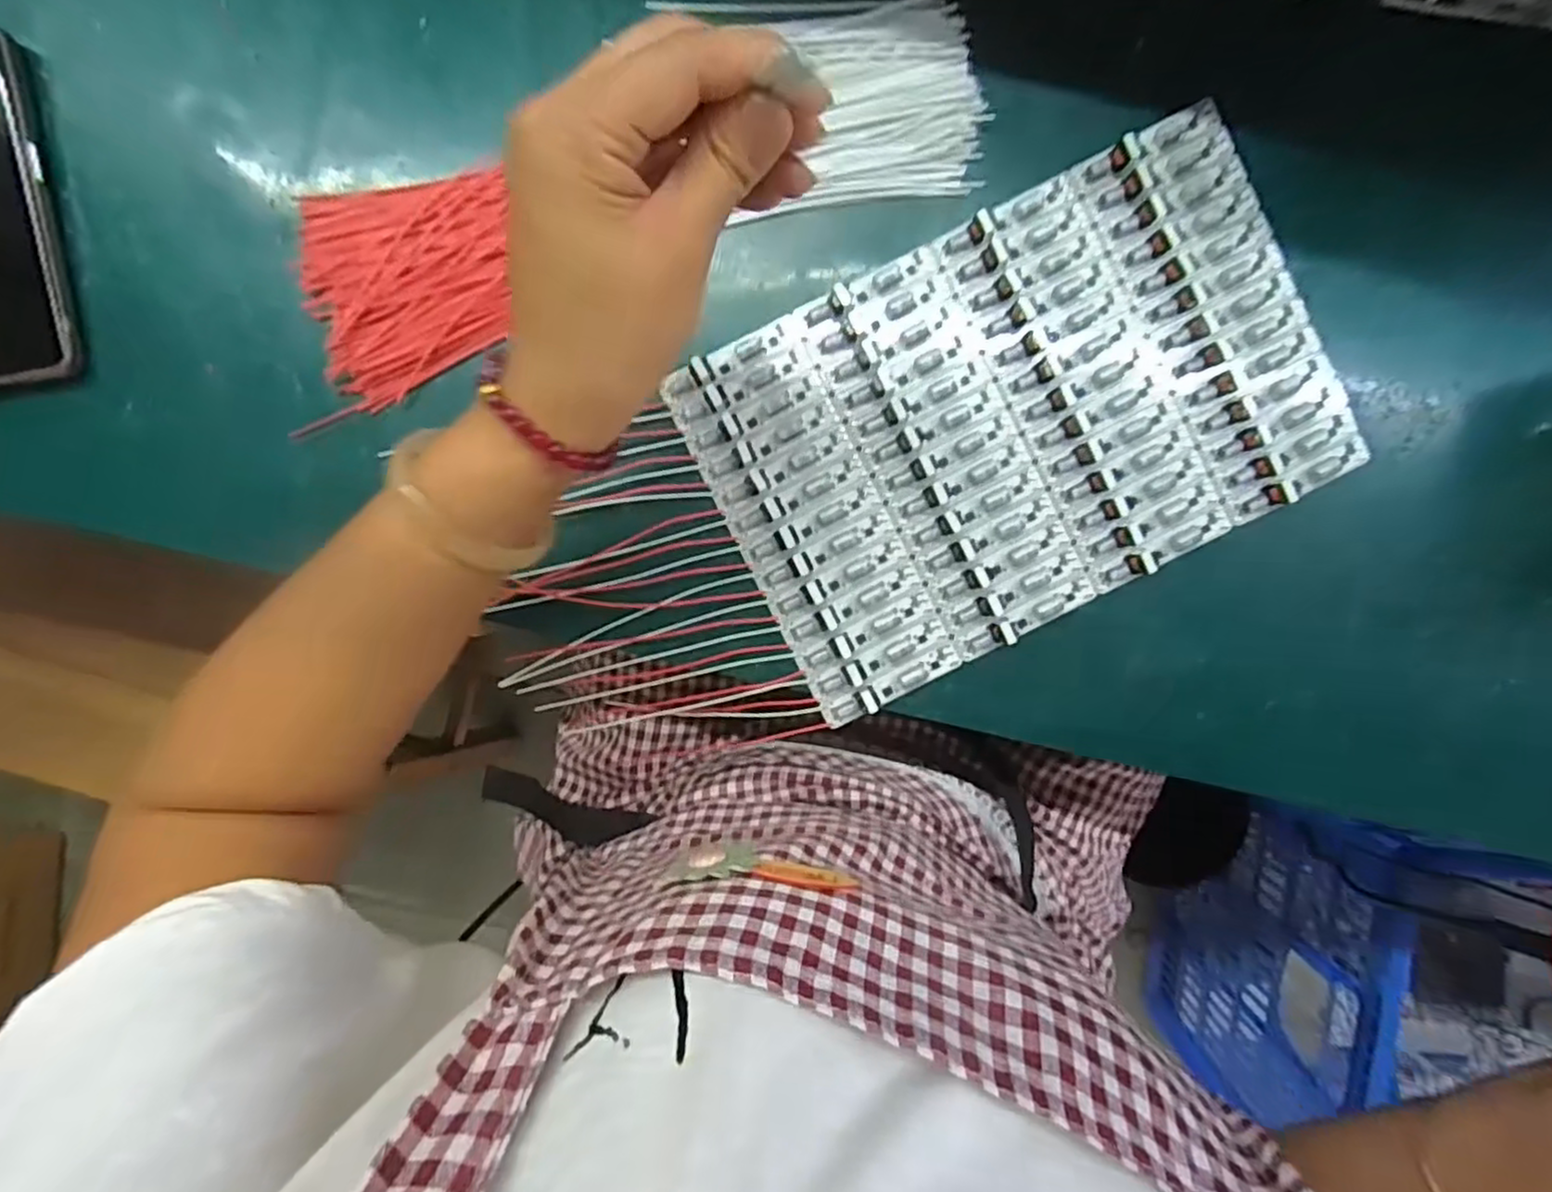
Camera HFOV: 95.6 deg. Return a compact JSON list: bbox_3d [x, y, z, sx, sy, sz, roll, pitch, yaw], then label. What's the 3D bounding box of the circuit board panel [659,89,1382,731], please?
[{"bbox_3d":[0.117,-0.085,0.343,0.288,0.015,0.189,-26,96,1],"label":"circuit board panel"}]

